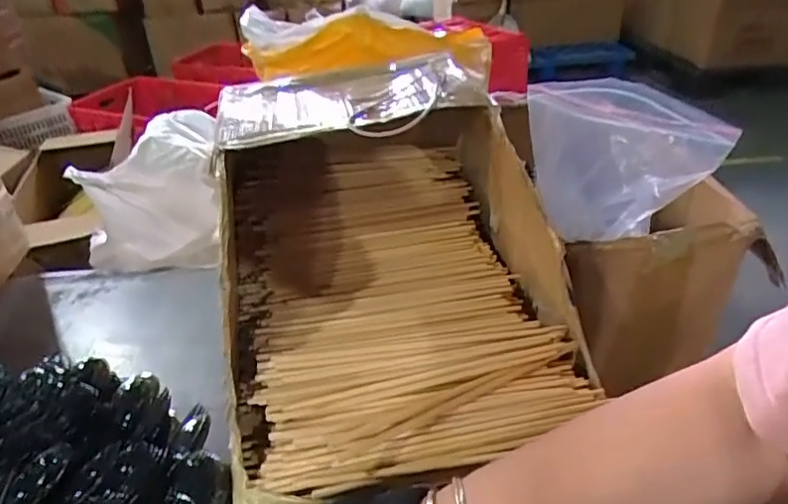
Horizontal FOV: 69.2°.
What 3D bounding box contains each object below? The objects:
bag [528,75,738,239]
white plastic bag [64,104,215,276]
[{"bbox_3d":[0.276,-0.091,0.714,0.116,0.211,0.198,-22,37,-26],"label":"bag"},{"bbox_3d":[-0.417,-0.110,0.994,0.186,0.191,0.296,-9,33,-8],"label":"white plastic bag"}]

